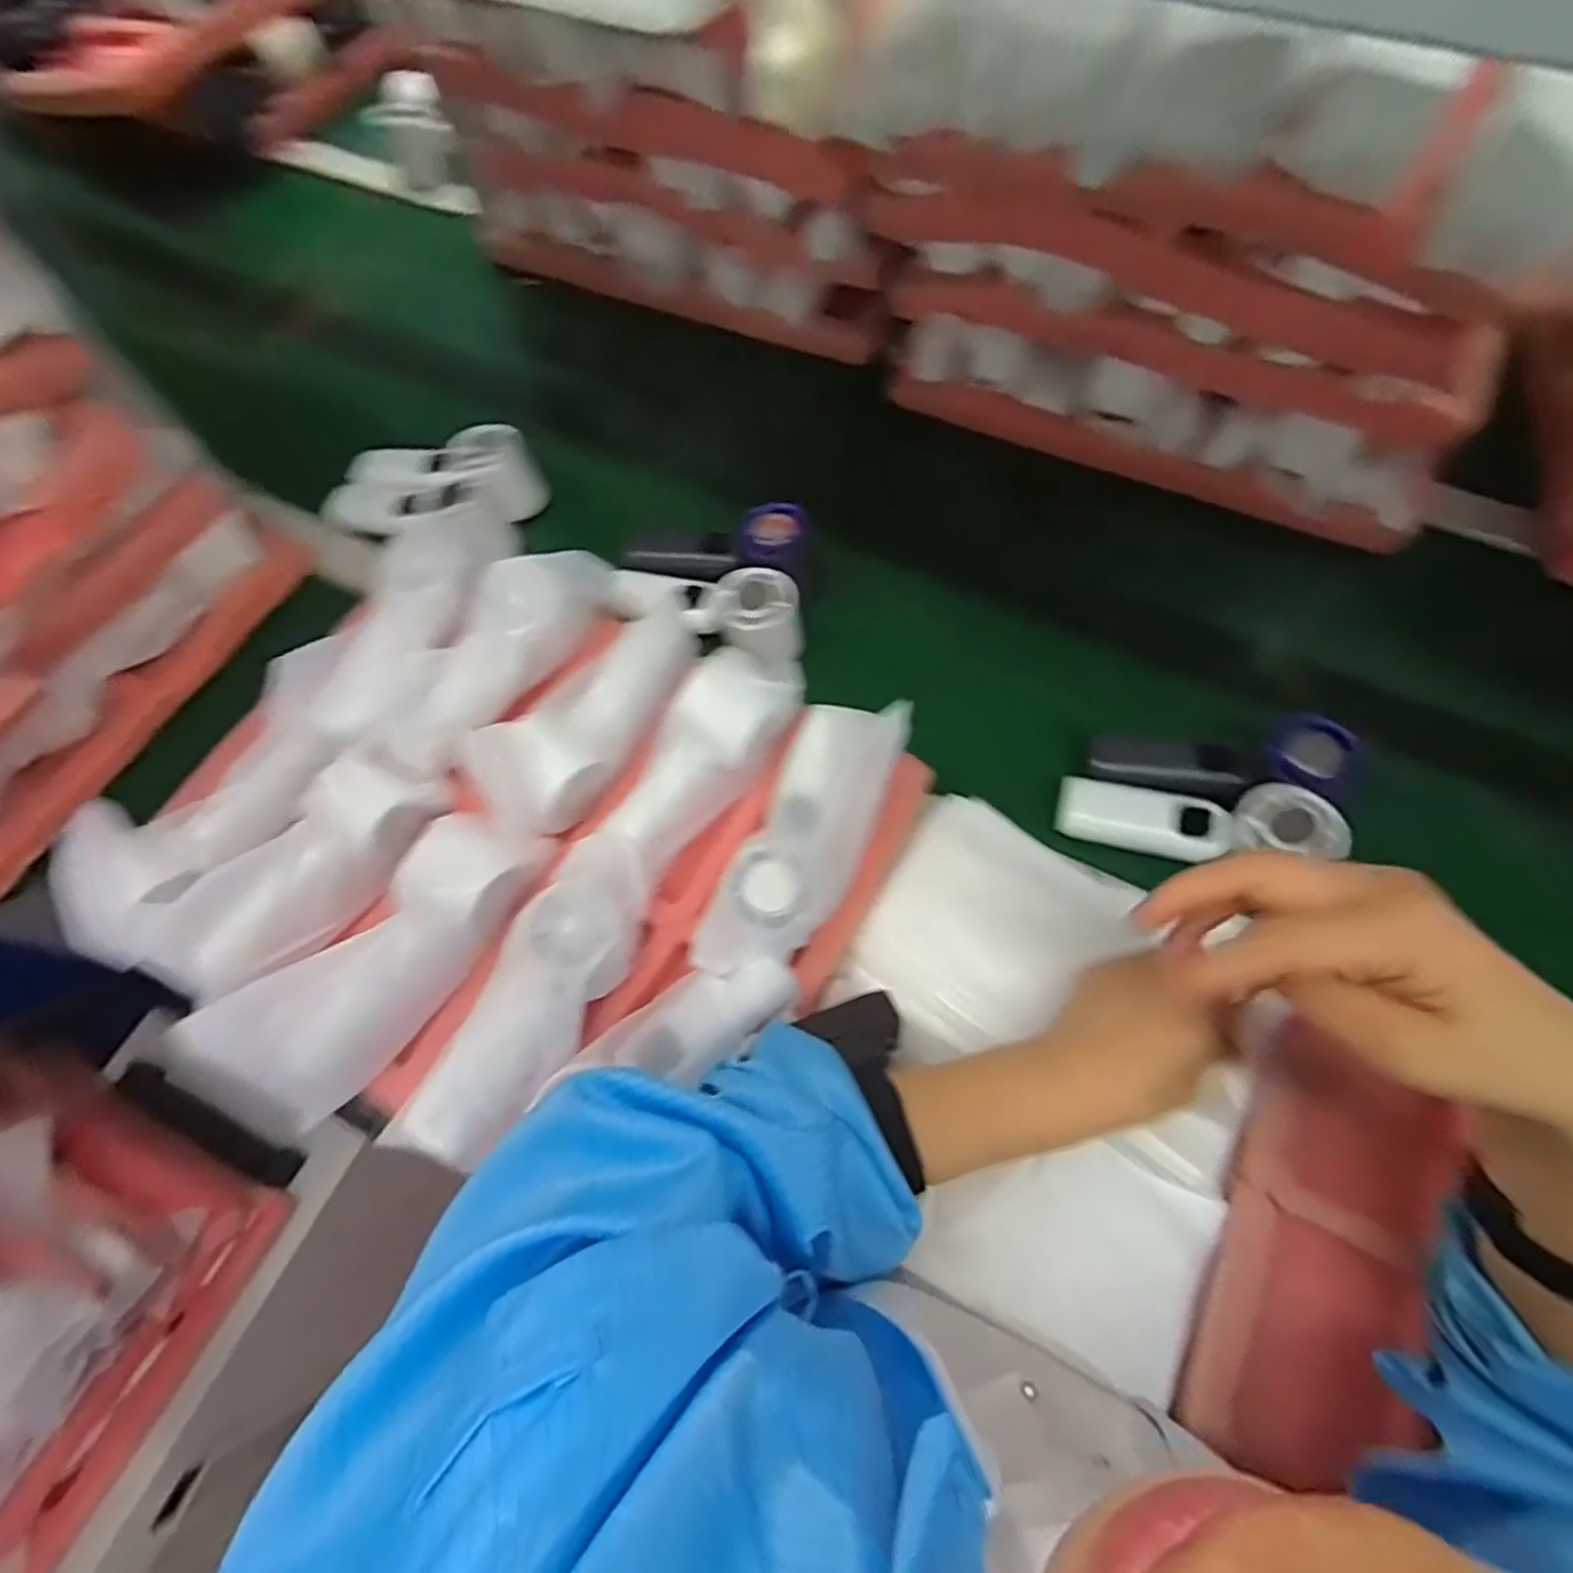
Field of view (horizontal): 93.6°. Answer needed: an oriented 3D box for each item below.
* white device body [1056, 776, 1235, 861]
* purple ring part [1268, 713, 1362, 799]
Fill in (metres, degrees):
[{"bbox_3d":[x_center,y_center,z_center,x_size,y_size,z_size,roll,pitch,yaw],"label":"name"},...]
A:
[{"bbox_3d":[0.229,0.021,0.478,0.101,0.019,0.037,13,66,23],"label":"white device body"},{"bbox_3d":[0.330,-0.020,0.459,0.046,0.018,0.051,-39,71,-14],"label":"purple ring part"}]

